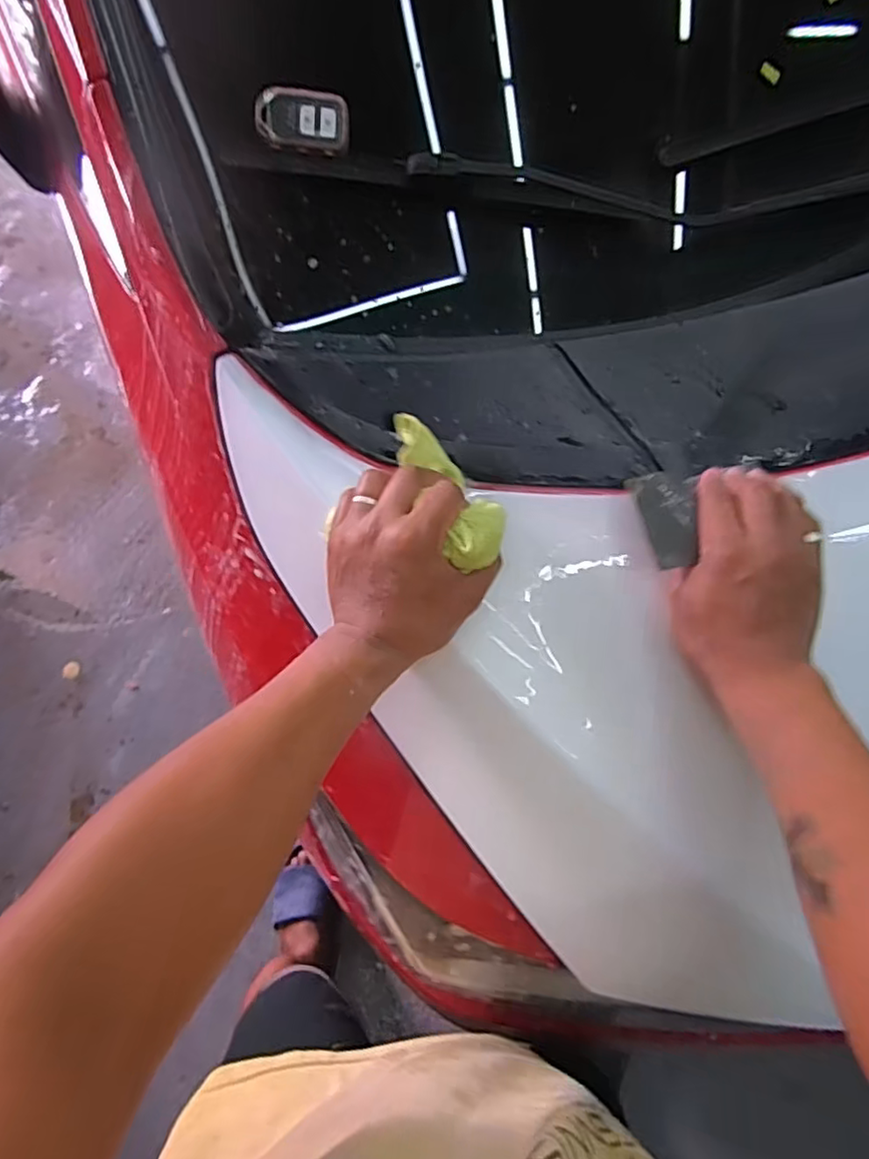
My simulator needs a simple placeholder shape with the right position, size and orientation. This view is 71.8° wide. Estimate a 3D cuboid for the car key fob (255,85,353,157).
[{"bbox_3d":[-0.104,-0.363,0.477,0.072,0.017,0.048,-2,96,-5],"label":"car key fob"}]

